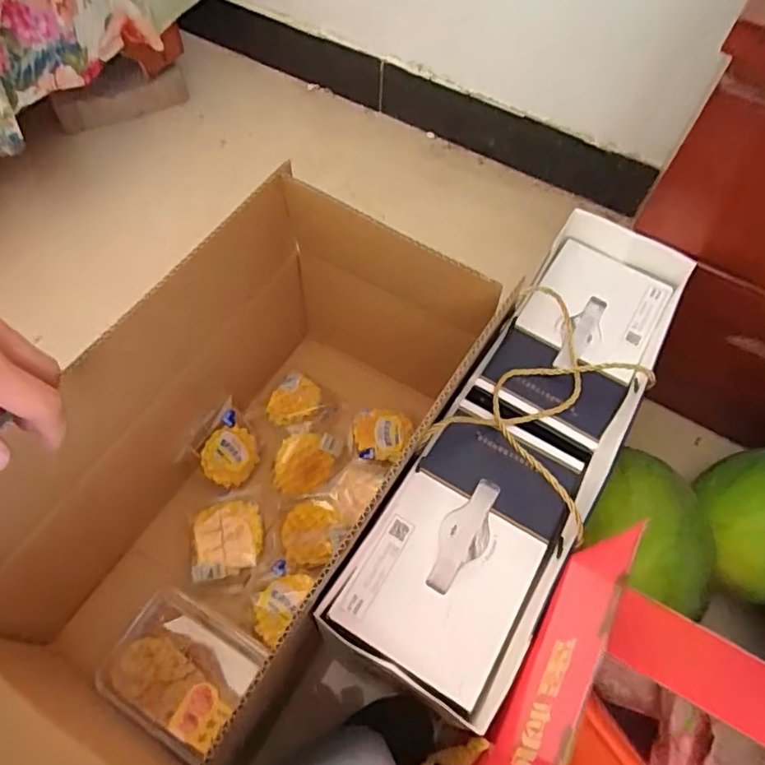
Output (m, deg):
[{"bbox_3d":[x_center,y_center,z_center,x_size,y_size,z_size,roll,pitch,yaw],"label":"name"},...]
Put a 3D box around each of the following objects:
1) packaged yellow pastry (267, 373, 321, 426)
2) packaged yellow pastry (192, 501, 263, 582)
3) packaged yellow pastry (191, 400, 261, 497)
[{"bbox_3d":[-0.114,0.027,0.754,0.059,0.029,0.070,34,65,15],"label":"packaged yellow pastry"},{"bbox_3d":[-0.184,0.187,0.678,0.078,0.024,0.087,-7,62,-6],"label":"packaged yellow pastry"},{"bbox_3d":[-0.191,0.085,0.705,0.076,0.094,0.021,-40,26,-20],"label":"packaged yellow pastry"}]

